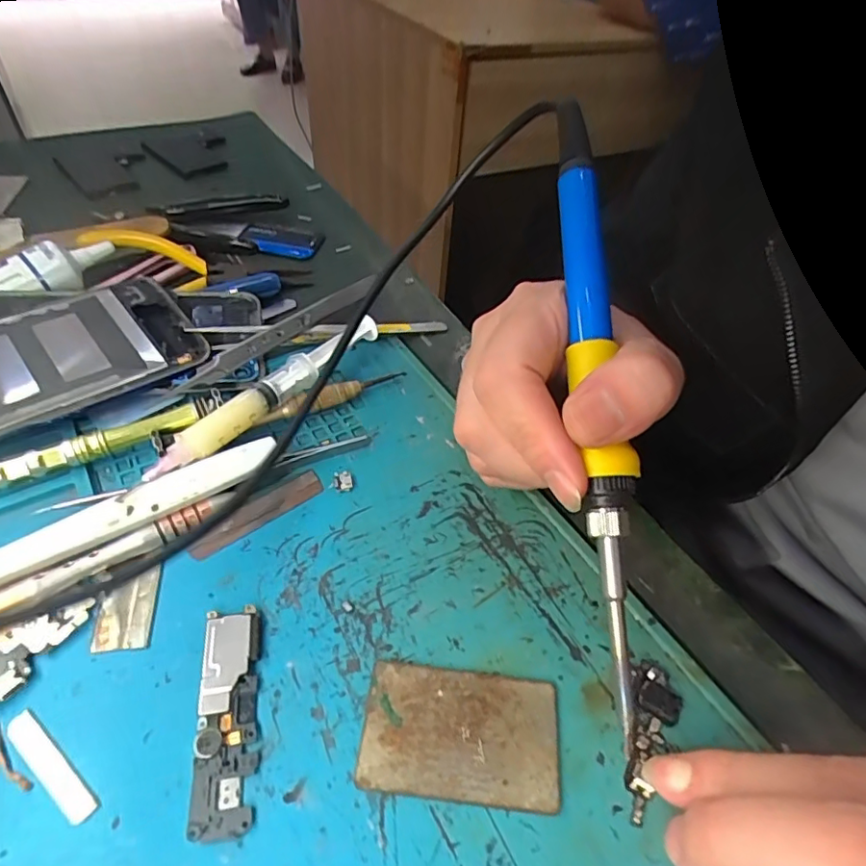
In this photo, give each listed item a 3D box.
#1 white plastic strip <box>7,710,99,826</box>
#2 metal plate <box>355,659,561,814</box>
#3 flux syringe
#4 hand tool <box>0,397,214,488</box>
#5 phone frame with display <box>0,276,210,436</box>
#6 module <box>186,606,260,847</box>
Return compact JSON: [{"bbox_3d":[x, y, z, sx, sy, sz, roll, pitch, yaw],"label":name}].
[{"bbox_3d":[-0.112,0.096,0.158,0.039,0.004,0.008,32,53,22],"label":"white plastic strip"},{"bbox_3d":[0.009,0.094,0.172,0.059,0.004,0.037,7,48,2],"label":"metal plate"},{"bbox_3d":[-0.069,-0.021,0.243,0.013,0.011,0.127,33,54,23],"label":"flux syringe"},{"bbox_3d":[-0.145,0.008,0.223,0.107,0.015,0.011,-21,53,-22],"label":"hand tool"},{"bbox_3d":[-0.190,-0.028,0.238,0.158,0.011,0.079,-31,57,-28],"label":"phone frame with display"},{"bbox_3d":[-0.064,0.087,0.171,0.018,0.005,0.064,-6,49,-10],"label":"module"}]

